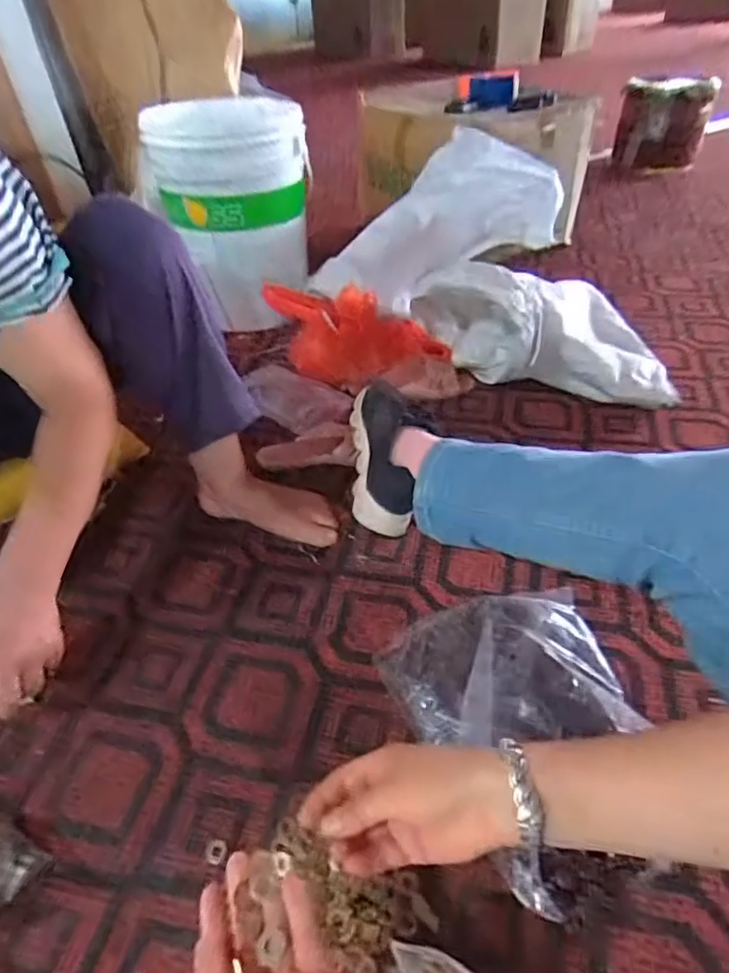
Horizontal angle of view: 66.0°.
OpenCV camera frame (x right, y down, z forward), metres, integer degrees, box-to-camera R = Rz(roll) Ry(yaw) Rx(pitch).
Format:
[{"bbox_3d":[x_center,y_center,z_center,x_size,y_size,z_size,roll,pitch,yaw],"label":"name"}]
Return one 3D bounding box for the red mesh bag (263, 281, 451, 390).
[{"bbox_3d":[-0.012,-0.292,1.015,0.282,0.133,0.182,-15,44,-13],"label":"red mesh bag"}]

